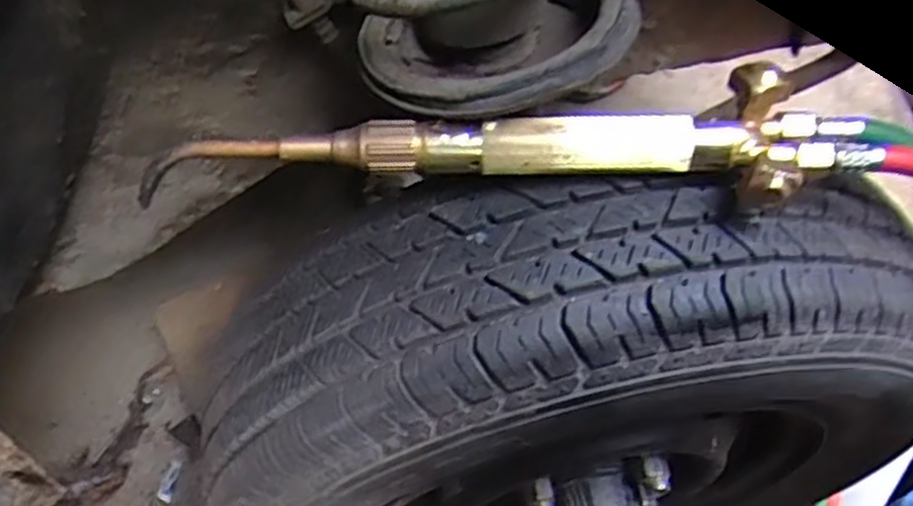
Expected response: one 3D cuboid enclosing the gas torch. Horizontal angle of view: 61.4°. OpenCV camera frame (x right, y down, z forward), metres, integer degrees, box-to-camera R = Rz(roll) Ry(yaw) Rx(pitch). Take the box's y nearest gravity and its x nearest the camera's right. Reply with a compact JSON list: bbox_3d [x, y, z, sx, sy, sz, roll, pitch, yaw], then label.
[{"bbox_3d":[0.031,-0.045,0.372,0.365,0.037,0.060,-3,52,3],"label":"gas torch"}]

